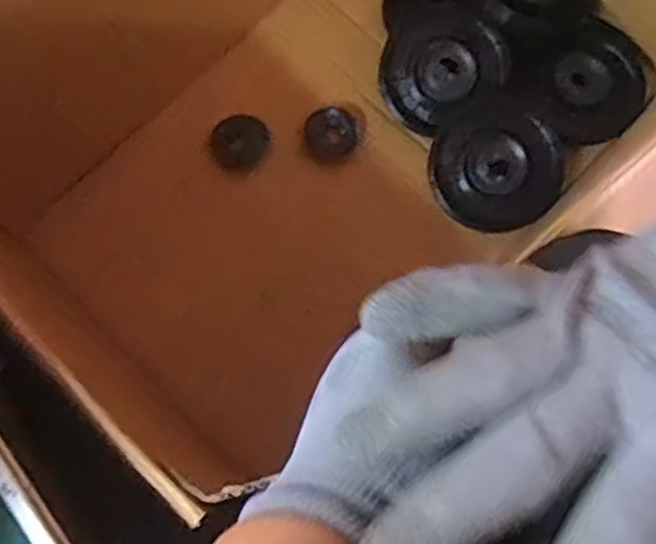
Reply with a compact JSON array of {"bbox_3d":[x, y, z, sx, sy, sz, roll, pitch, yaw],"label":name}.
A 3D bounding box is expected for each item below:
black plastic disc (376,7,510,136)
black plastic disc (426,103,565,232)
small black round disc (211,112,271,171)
[{"bbox_3d":[0.125,-0.231,0.847,0.134,0.049,0.123,0,76,1],"label":"black plastic disc"},{"bbox_3d":[0.185,-0.113,0.828,0.141,0.038,0.134,0,76,1],"label":"black plastic disc"},{"bbox_3d":[-0.101,-0.150,0.861,0.063,0.008,0.064,0,96,-1],"label":"small black round disc"}]

